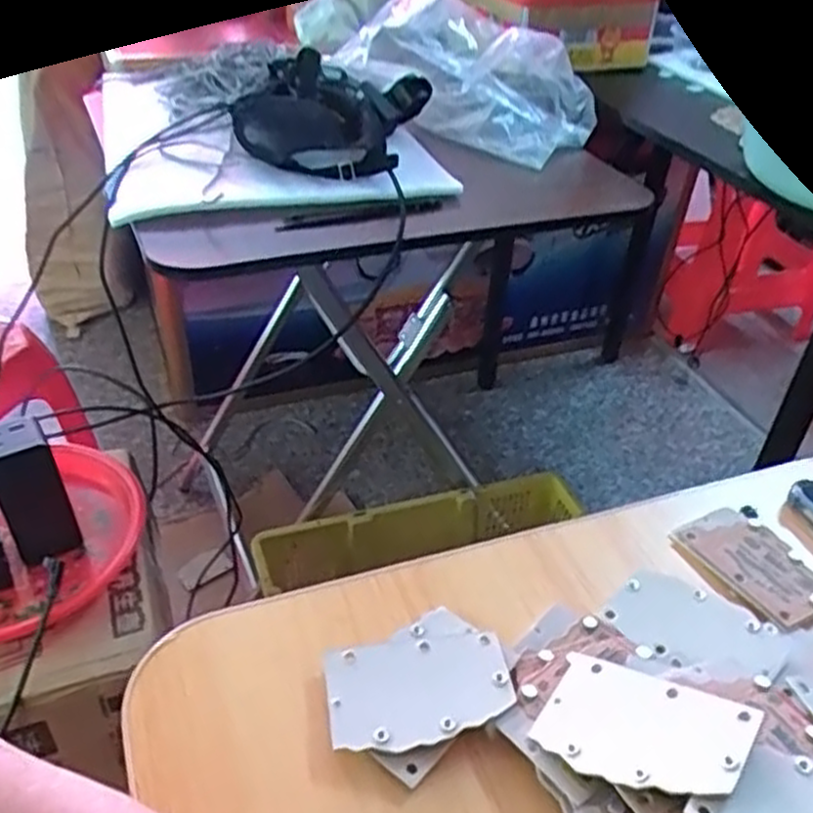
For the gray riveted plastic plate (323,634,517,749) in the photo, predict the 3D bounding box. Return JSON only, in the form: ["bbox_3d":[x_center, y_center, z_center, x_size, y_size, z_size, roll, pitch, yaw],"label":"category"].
[{"bbox_3d":[0.006,0.132,0.367,0.086,0.006,0.053,-8,33,-7],"label":"gray riveted plastic plate"}]

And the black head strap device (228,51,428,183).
[{"bbox_3d":[-0.092,-0.361,0.945,0.207,0.086,0.257,8,38,5],"label":"black head strap device"}]

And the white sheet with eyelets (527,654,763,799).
[{"bbox_3d":[0.101,0.137,0.335,0.085,0.005,0.057,0,31,36],"label":"white sheet with eyelets"}]

